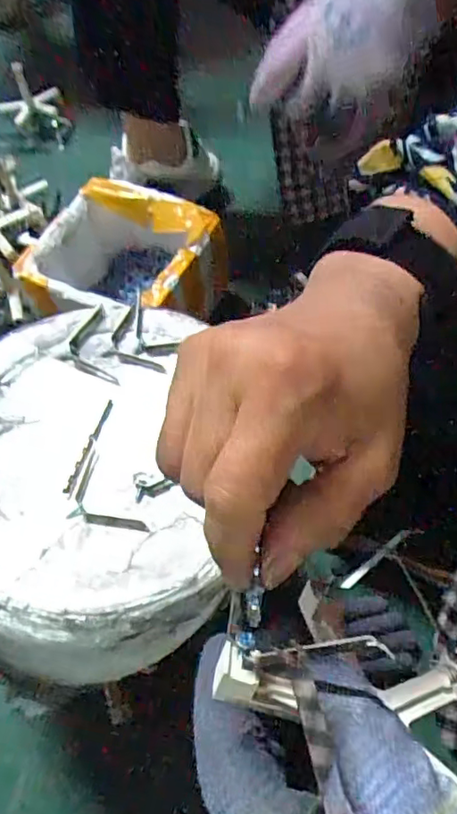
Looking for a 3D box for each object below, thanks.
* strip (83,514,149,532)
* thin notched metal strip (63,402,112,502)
[{"bbox_3d":[-0.077,0.079,0.388,0.046,0.004,0.007,6,60,7],"label":"strip"},{"bbox_3d":[-0.103,0.028,0.418,0.008,0.008,0.084,13,61,11],"label":"thin notched metal strip"}]

